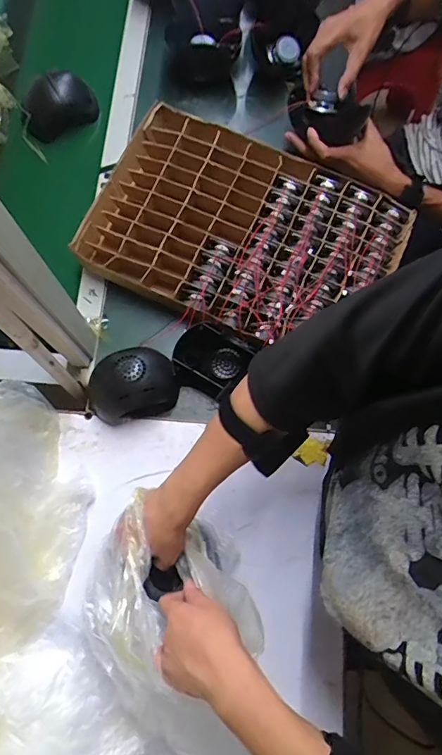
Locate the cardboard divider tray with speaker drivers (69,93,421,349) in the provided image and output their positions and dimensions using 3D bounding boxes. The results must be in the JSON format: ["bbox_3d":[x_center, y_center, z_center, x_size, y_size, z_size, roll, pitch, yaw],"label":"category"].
[{"bbox_3d":[0.037,-0.221,0.714,0.462,0.046,0.319,23,77,4],"label":"cardboard divider tray with speaker drivers"}]

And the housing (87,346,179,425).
[{"bbox_3d":[-0.130,0.008,0.652,0.128,0.065,0.094,-13,77,-5],"label":"housing"}]

